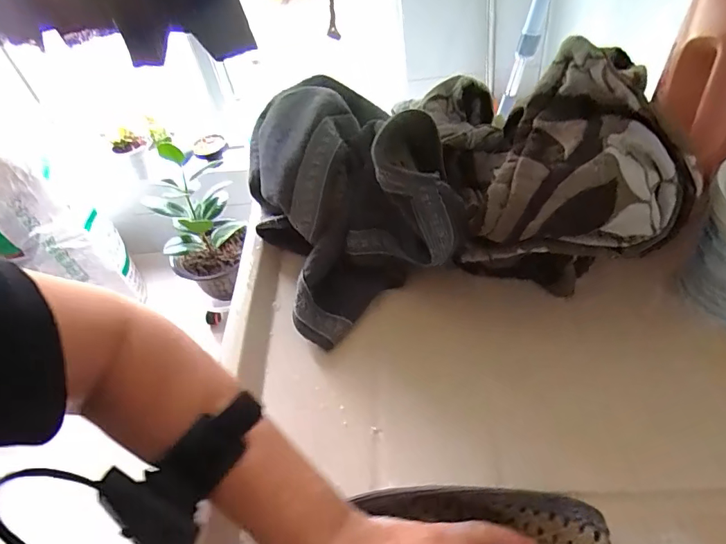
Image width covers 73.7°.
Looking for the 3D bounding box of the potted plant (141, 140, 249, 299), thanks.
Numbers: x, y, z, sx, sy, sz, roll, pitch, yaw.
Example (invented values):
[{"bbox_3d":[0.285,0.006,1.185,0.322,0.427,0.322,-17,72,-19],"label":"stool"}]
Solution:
[{"bbox_3d":[-0.488,-0.134,1.448,0.234,0.410,0.265,-29,50,-16],"label":"potted plant"}]

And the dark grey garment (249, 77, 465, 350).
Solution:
[{"bbox_3d":[-0.030,-0.096,0.513,0.166,0.183,0.289,-14,48,-7],"label":"dark grey garment"}]

